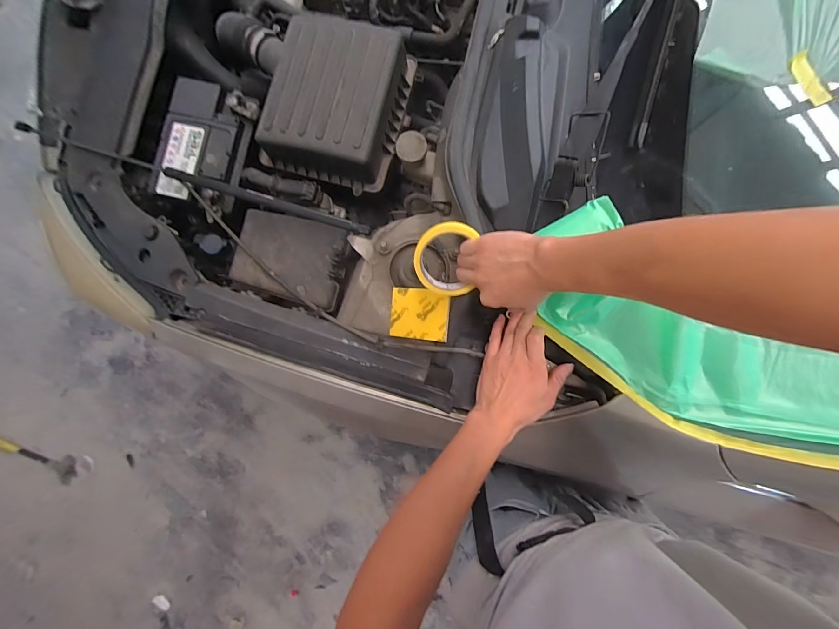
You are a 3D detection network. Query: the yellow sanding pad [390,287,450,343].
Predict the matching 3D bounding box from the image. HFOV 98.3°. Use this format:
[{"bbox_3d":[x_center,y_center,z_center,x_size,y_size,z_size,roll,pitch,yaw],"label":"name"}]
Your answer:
[{"bbox_3d":[0.000,-0.001,0.556,0.100,0.005,0.076,5,89,33],"label":"yellow sanding pad"}]

